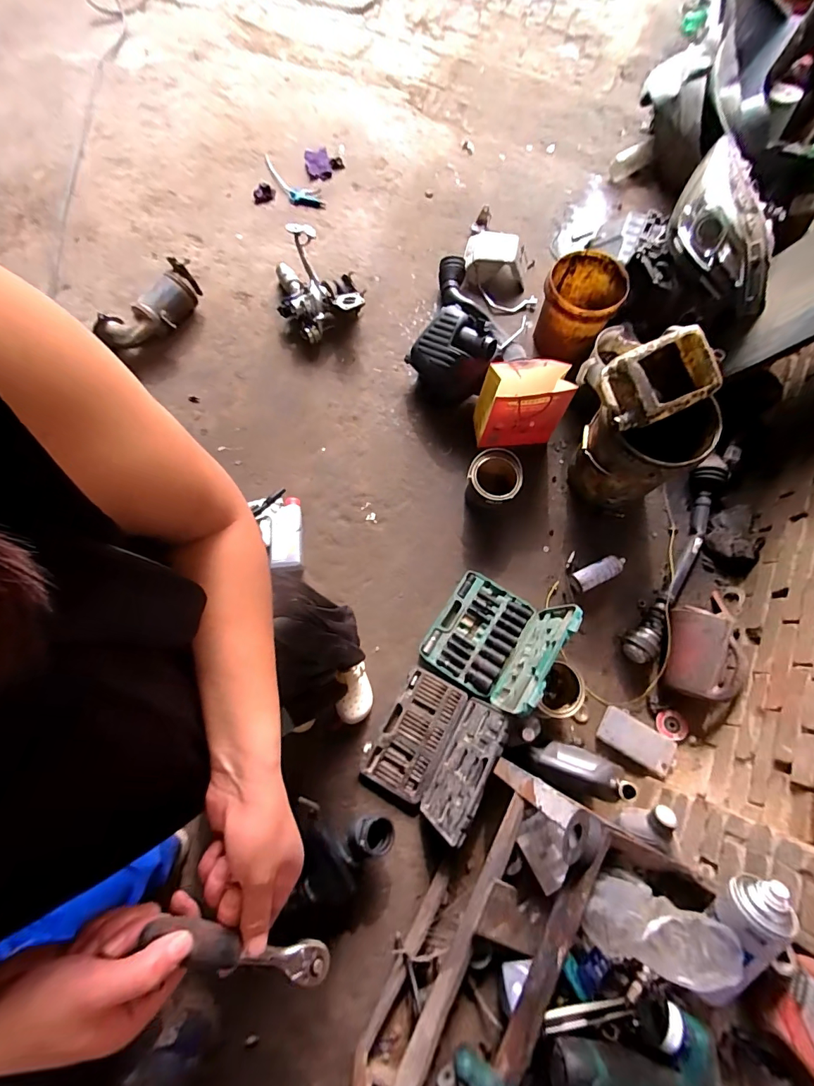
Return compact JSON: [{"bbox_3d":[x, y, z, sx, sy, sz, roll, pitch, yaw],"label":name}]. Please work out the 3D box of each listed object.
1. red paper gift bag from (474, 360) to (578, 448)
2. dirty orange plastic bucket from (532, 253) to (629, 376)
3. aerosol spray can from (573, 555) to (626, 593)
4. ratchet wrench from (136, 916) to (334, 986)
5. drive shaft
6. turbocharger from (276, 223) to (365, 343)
[{"bbox_3d":[0.371,-0.461,1.450,0.273,0.302,0.161,-7,73,-2],"label":"red paper gift bag"},{"bbox_3d":[0.601,-0.835,1.593,0.263,0.270,0.288,0,73,0],"label":"dirty orange plastic bucket"},{"bbox_3d":[0.630,0.094,1.430,0.190,0.057,0.071,-26,75,-8],"label":"aerosol spray can"},{"bbox_3d":[-0.118,0.298,0.317,0.148,0.017,0.022,38,76,-28],"label":"ratchet wrench"},{"bbox_3d":[0.907,-0.001,1.432,0.121,0.106,0.854,29,75,8],"label":"drive shaft"},{"bbox_3d":[-0.354,-0.979,1.642,0.299,0.226,0.362,-20,74,-6],"label":"turbocharger"}]

